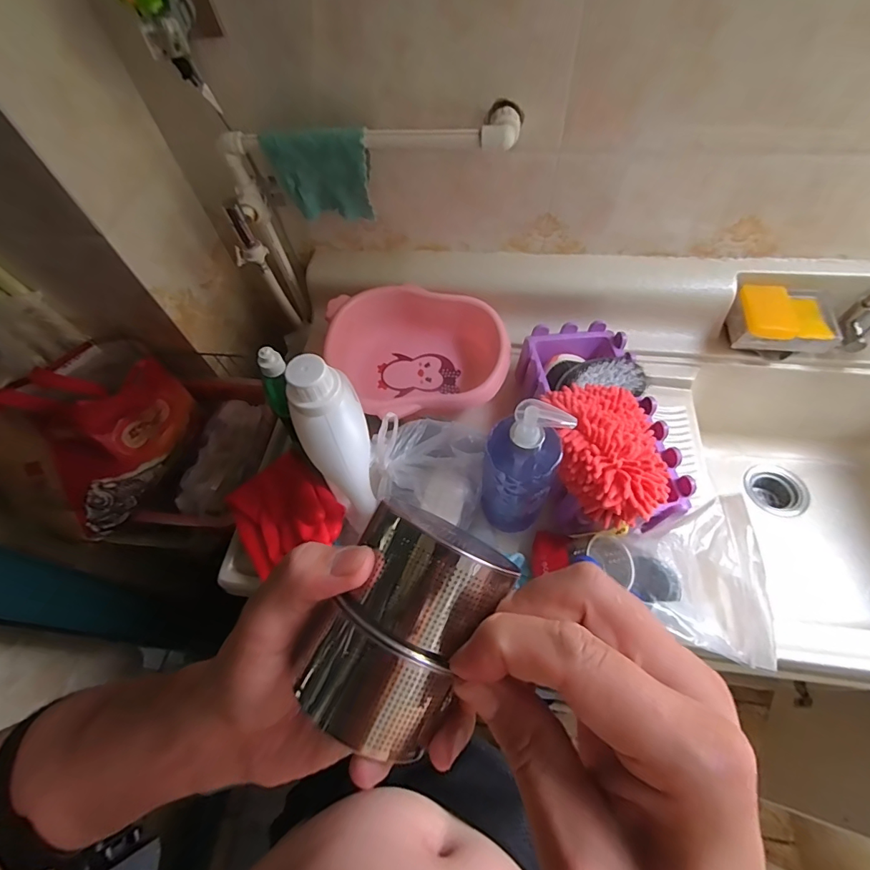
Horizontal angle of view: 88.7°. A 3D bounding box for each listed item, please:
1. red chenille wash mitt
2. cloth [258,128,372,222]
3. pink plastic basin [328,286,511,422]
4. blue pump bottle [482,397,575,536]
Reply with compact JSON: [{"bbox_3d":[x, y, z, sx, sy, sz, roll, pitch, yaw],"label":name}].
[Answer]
[{"bbox_3d":[0.217,0.017,0.546,0.154,0.087,0.181,-6,60,1],"label":"red chenille wash mitt"},{"bbox_3d":[-0.161,-0.371,0.641,0.137,0.124,0.023,2,60,6],"label":"cloth"},{"bbox_3d":[-0.028,-0.127,0.739,0.273,0.103,0.237,-13,60,-3],"label":"pink plastic basin"},{"bbox_3d":[0.101,0.039,0.525,0.085,0.224,0.077,8,61,9],"label":"blue pump bottle"}]

